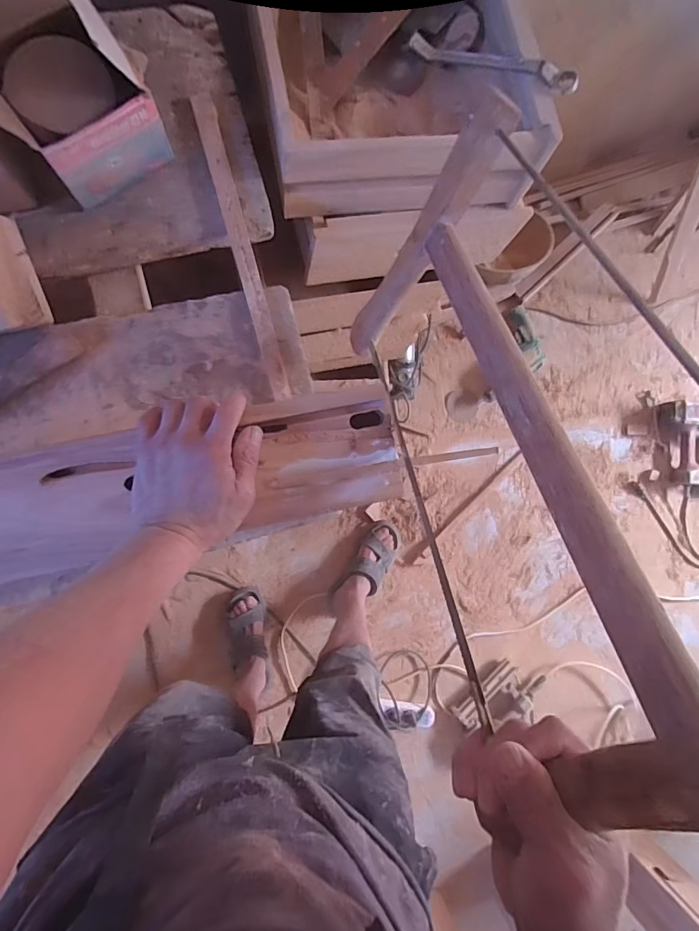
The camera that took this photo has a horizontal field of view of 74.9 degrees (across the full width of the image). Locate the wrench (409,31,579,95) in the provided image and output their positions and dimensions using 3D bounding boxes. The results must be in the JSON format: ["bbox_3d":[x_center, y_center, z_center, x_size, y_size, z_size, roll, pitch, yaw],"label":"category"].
[{"bbox_3d":[0.193,-0.544,0.615,0.233,0.032,0.025,31,87,19],"label":"wrench"}]

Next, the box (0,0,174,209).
[{"bbox_3d":[-0.299,-0.381,0.479,0.156,0.151,0.128,-35,92,-8],"label":"box"}]

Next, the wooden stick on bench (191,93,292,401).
[{"bbox_3d":[-0.133,-0.269,0.561,0.027,0.016,0.384,-14,89,-8],"label":"wooden stick on bench"}]

